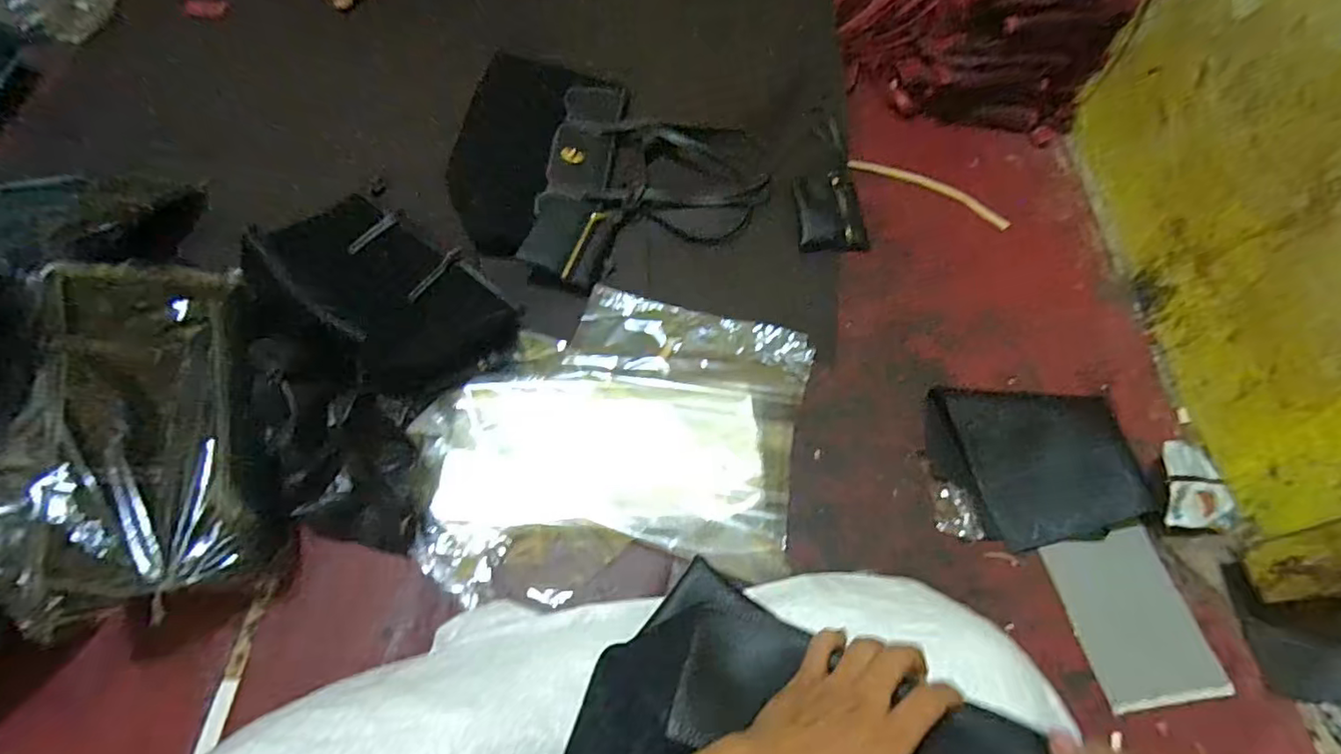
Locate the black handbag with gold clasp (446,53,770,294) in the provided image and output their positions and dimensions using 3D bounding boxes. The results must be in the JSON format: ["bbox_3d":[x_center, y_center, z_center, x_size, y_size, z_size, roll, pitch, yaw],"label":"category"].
[{"bbox_3d":[-0.110,-0.289,0.887,0.466,0.064,0.355,21,66,0],"label":"black handbag with gold clasp"}]

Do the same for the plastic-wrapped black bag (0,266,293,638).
[{"bbox_3d":[-0.531,0.043,0.605,0.216,0.100,0.394,-1,58,-37],"label":"plastic-wrapped black bag"}]

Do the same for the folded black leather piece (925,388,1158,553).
[{"bbox_3d":[0.432,0.096,0.709,0.223,0.025,0.192,-4,61,-2],"label":"folded black leather piece"}]

